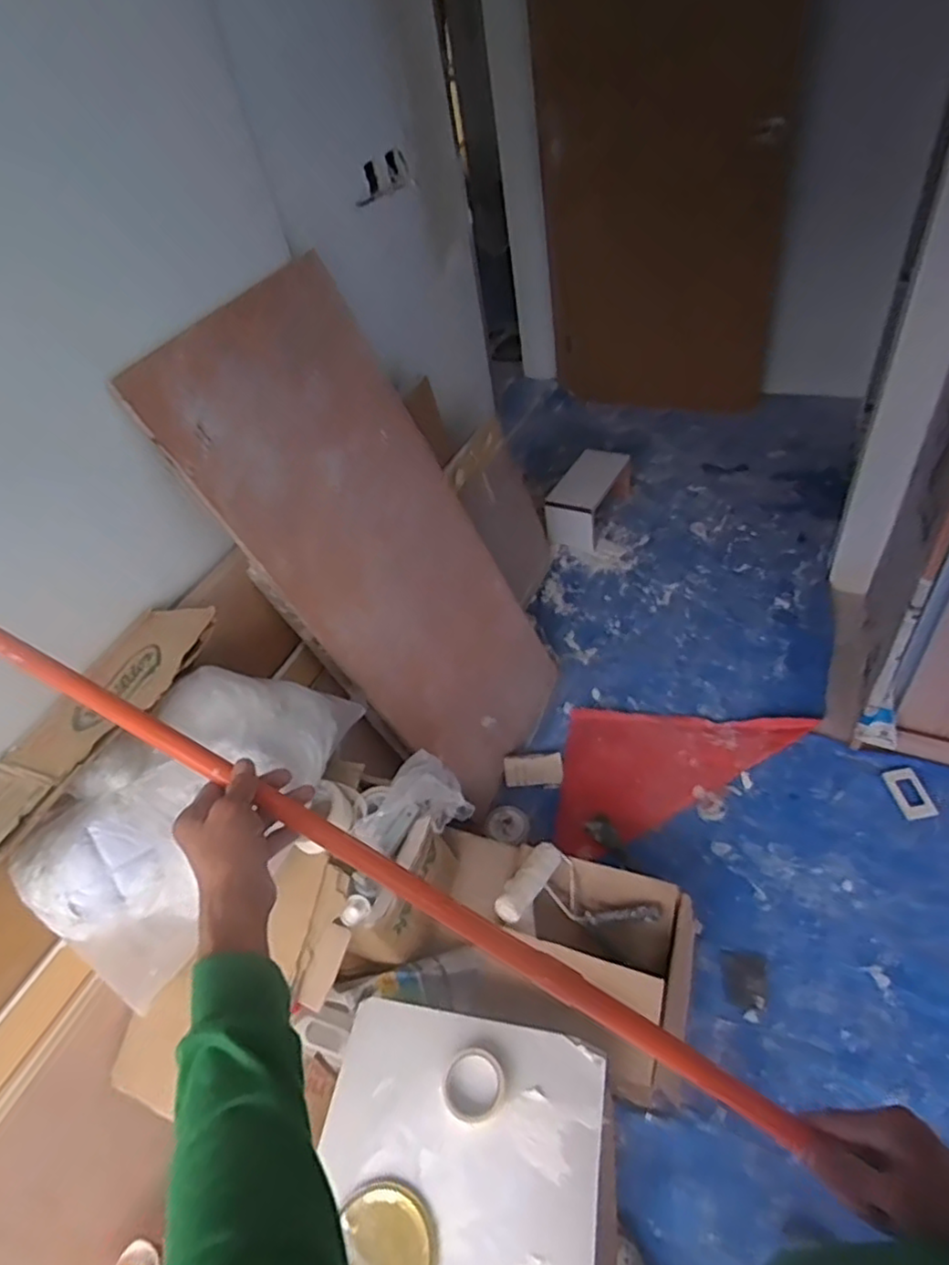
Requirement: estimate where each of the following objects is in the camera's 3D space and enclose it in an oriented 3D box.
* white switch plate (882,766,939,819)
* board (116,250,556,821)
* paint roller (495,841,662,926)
[{"bbox_3d":[1.061,0.391,1.595,0.070,0.010,0.124,-21,61,10],"label":"white switch plate"},{"bbox_3d":[-0.154,-0.154,1.512,0.044,1.238,0.570,3,47,42],"label":"board"},{"bbox_3d":[0.205,0.531,1.325,0.319,0.100,0.181,21,50,-8],"label":"paint roller"}]

